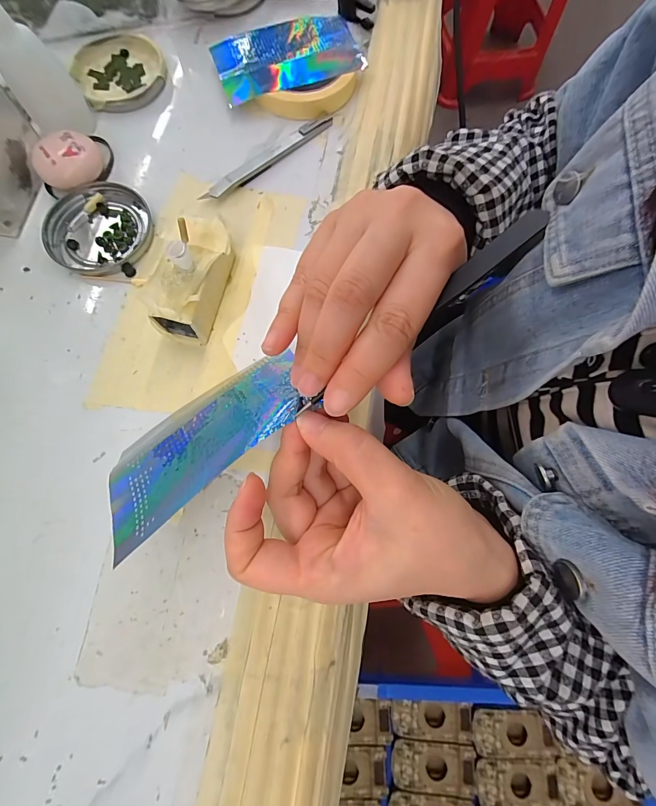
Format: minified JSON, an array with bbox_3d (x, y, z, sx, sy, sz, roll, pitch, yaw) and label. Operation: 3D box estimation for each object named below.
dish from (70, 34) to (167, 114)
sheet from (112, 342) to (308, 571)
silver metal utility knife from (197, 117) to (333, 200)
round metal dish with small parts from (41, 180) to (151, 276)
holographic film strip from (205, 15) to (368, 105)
[{"bbox_3d":[-0.187,-0.299,0.309,0.077,0.009,0.082,0,76,0],"label":"dish"},{"bbox_3d":[-0.067,0.016,0.181,0.117,0.004,0.077,-42,41,-7],"label":"sheet"},{"bbox_3d":[-0.048,-0.204,0.287,0.130,0.010,0.013,-41,79,-9],"label":"silver metal utility knife"},{"bbox_3d":[-0.180,-0.136,0.269,0.076,0.009,0.076,0,76,0],"label":"round metal dish with small parts"},{"bbox_3d":[-0.032,-0.307,0.305,0.132,0.016,0.075,-16,77,-4],"label":"holographic film strip"}]

